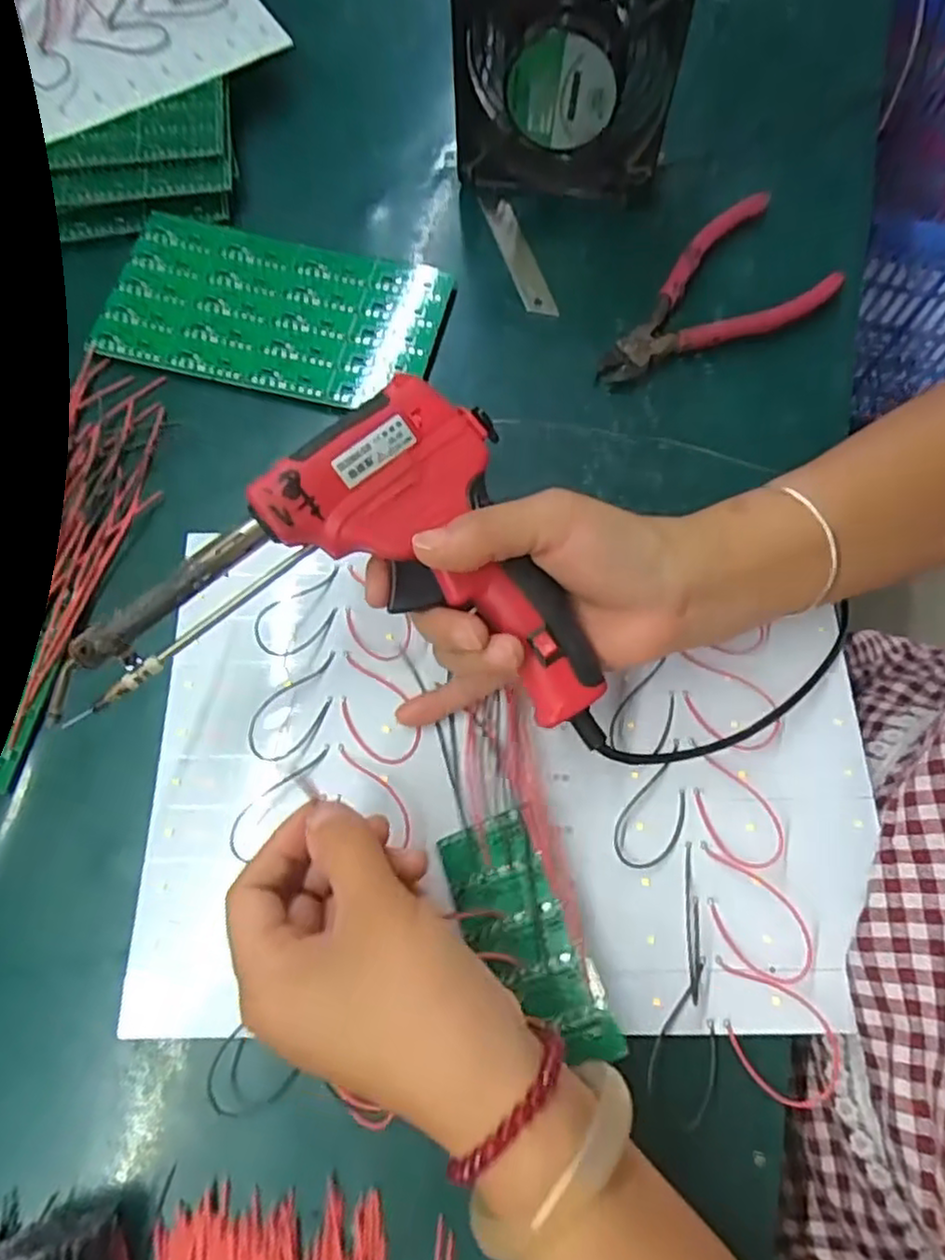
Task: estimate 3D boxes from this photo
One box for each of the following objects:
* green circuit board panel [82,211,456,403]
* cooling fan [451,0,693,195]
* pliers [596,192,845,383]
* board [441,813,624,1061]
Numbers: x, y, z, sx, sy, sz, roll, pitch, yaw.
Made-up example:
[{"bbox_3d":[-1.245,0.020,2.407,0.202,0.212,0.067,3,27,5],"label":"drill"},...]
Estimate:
[{"bbox_3d":[-0.116,-0.188,0.416,0.190,0.009,0.107,13,71,5],"label":"green circuit board panel"},{"bbox_3d":[0.052,-0.315,0.400,0.121,0.121,0.043,11,71,4],"label":"cooling fan"},{"bbox_3d":[0.133,-0.194,0.412,0.156,0.012,0.085,-32,73,-10],"label":"pliers"},{"bbox_3d":[0.020,0.124,0.288,0.040,0.005,0.098,-29,61,4],"label":"board"}]

